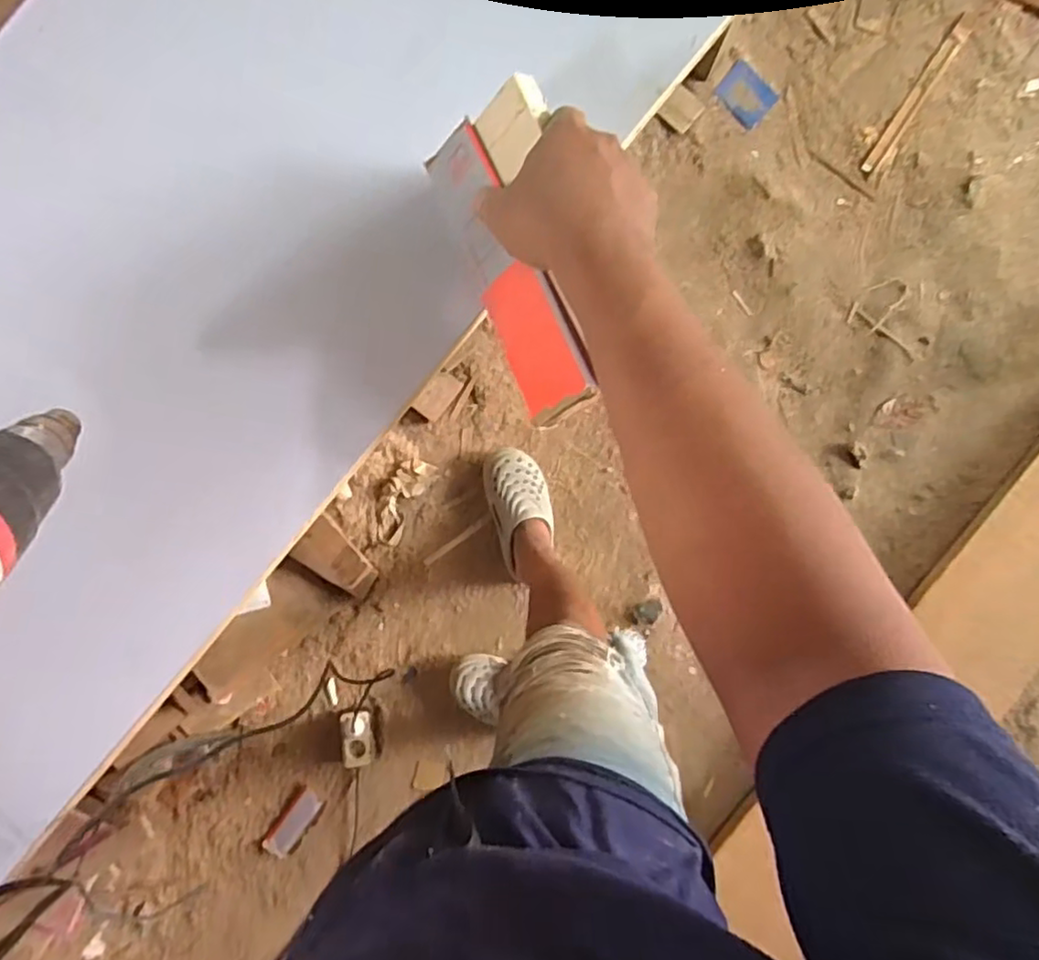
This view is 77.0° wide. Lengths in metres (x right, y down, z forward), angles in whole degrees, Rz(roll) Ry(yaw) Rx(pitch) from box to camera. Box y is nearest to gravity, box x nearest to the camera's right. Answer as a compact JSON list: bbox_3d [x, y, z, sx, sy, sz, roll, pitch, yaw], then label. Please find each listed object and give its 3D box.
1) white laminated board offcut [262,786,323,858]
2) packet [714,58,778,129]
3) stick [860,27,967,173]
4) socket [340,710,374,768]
[{"bbox_3d":[-0.465,0.704,1.340,0.055,0.011,0.149,35,88,3],"label":"white laminated board offcut"},{"bbox_3d":[0.470,-0.798,1.356,0.110,0.010,0.089,39,99,-3],"label":"packet"},{"bbox_3d":[0.818,-0.791,1.349,0.026,0.010,0.347,35,89,2],"label":"stick"},{"bbox_3d":[-0.328,0.523,1.322,0.058,0.033,0.123,1,105,1],"label":"socket"}]

